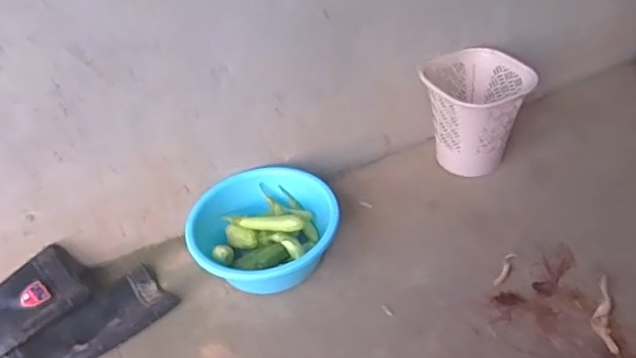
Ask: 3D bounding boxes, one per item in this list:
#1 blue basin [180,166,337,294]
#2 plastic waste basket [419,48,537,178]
[{"bbox_3d":[-0.129,0.121,1.393,0.331,0.117,0.325,-4,40,3],"label":"blue basin"},{"bbox_3d":[0.438,-0.182,1.594,0.294,0.253,0.240,0,40,8],"label":"plastic waste basket"}]

